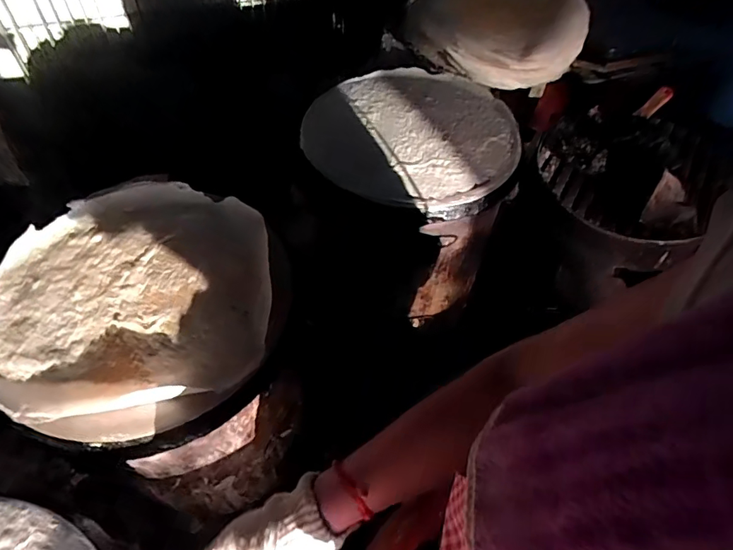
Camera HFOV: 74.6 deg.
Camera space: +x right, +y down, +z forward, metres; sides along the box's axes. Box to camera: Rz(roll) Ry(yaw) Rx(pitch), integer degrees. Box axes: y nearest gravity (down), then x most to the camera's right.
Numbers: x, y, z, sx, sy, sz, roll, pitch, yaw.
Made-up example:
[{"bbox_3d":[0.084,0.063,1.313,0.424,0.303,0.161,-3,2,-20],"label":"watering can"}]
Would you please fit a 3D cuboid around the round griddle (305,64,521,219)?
[{"bbox_3d":[0.090,-0.290,0.922,0.386,0.031,0.481,5,47,-5],"label":"round griddle"}]

